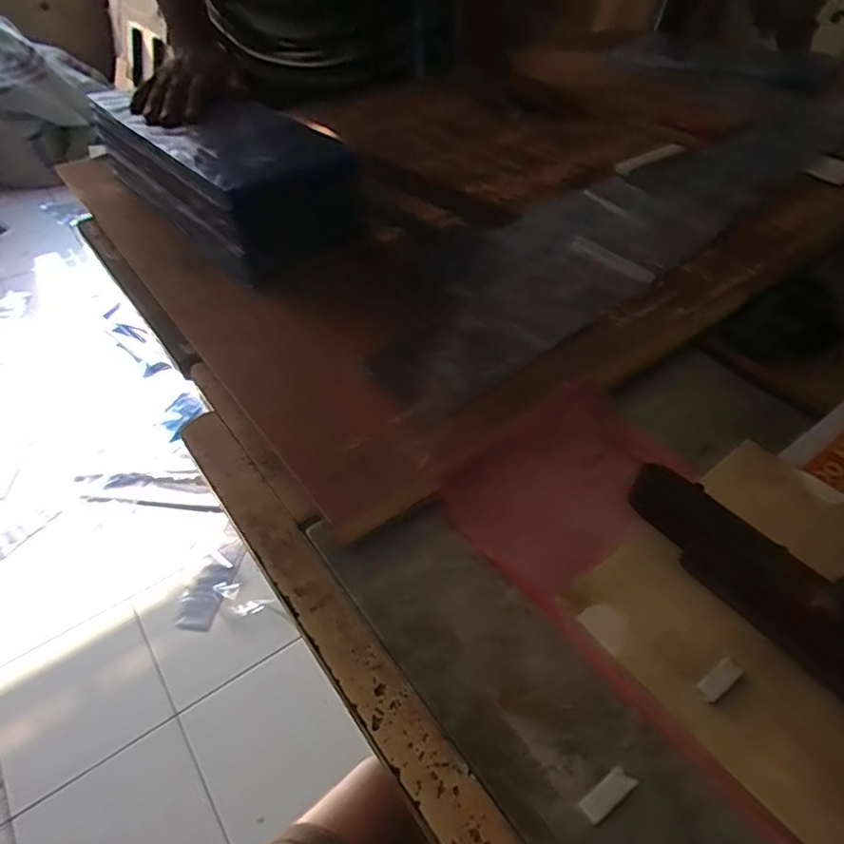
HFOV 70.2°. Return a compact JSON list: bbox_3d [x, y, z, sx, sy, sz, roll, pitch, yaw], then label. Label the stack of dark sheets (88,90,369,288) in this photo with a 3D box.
[{"bbox_3d":[-0.242,-0.316,0.714,0.169,0.110,0.403,-33,55,-24],"label":"stack of dark sheets"}]

